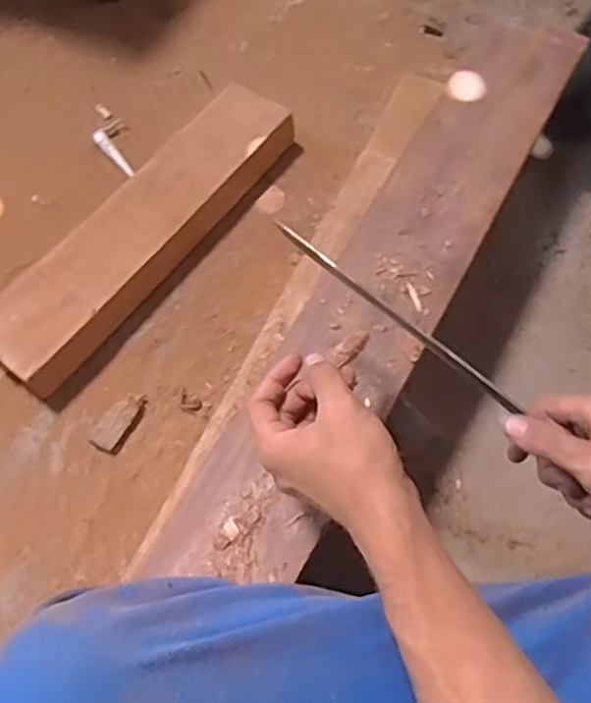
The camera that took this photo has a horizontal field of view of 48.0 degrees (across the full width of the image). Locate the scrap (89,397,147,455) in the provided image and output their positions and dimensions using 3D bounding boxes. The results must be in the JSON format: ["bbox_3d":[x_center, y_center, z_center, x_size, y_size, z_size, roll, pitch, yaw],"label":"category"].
[{"bbox_3d":[-0.196,0.079,0.740,0.035,0.008,0.070,29,69,13],"label":"scrap"}]

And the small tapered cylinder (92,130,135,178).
[{"bbox_3d":[-0.246,-0.268,0.900,0.018,0.017,0.082,-36,70,-14],"label":"small tapered cylinder"}]

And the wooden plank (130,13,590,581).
[{"bbox_3d":[0.025,0.033,0.574,0.117,0.031,0.997,27,69,13],"label":"wooden plank"}]

